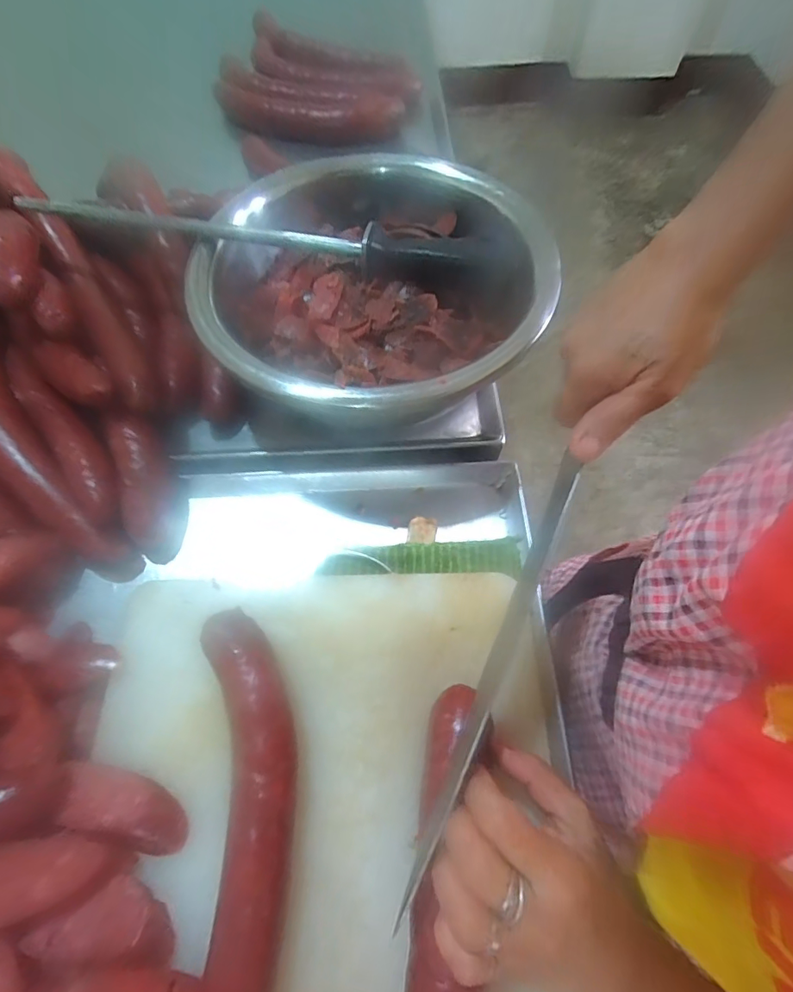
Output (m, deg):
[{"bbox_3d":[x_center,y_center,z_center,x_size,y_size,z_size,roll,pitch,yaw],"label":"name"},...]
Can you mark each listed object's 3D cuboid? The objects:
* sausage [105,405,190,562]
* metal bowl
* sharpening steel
[{"bbox_3d":[-0.198,-0.008,0.385,0.042,0.035,0.122,-14,87,-7],"label":"sausage"},{"bbox_3d":[-0.015,-0.181,0.424,0.271,0.105,0.290,0,63,0],"label":"metal bowl"},{"bbox_3d":[-0.114,-0.205,0.389,0.372,0.035,0.032,8,63,3],"label":"sharpening steel"}]

